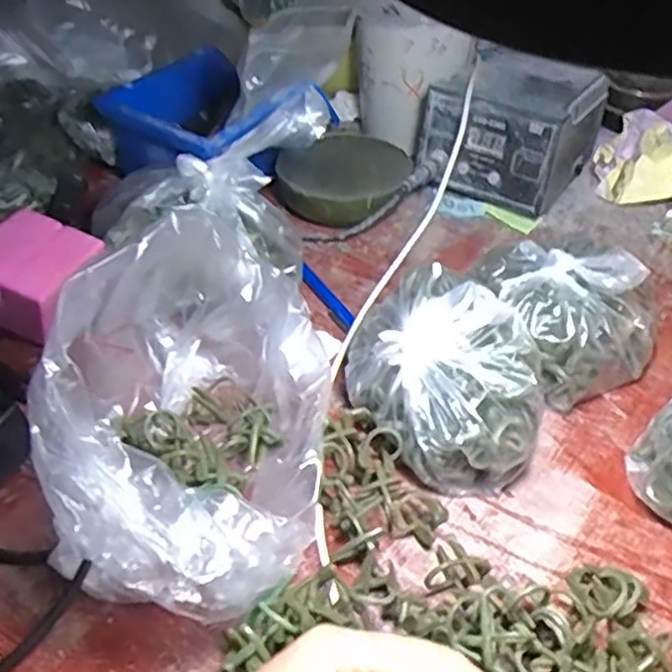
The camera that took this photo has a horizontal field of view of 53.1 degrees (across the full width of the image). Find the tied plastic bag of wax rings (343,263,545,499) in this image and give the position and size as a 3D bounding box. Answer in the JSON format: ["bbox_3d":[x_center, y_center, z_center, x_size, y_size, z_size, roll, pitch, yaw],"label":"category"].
[{"bbox_3d":[0.059,0.024,0.380,0.120,0.081,0.084,33,52,30],"label":"tied plastic bag of wax rings"}]

